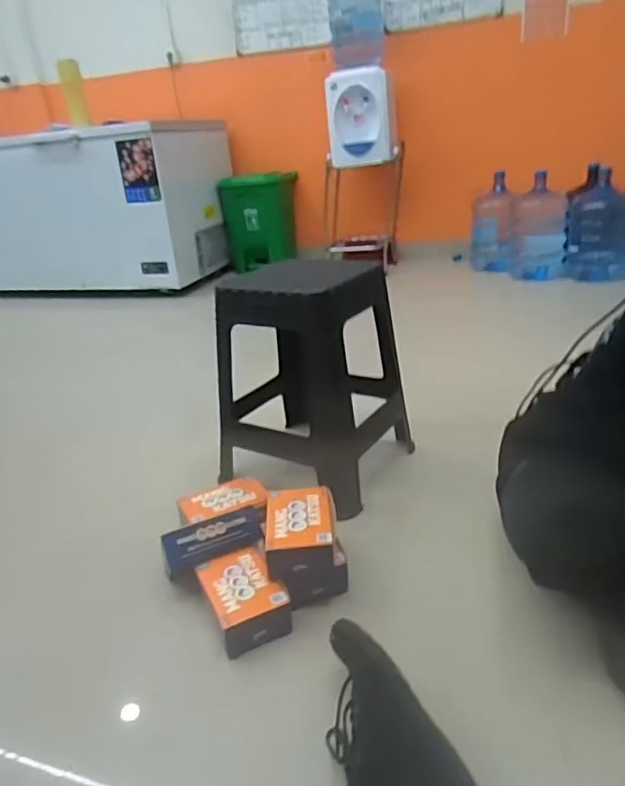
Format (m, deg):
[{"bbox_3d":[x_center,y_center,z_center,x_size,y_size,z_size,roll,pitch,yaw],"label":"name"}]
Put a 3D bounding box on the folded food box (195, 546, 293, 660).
[{"bbox_3d":[-0.121,0.352,0.985,0.124,0.078,0.175,-16,26,-21],"label":"folded food box"}]

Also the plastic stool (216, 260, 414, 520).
[{"bbox_3d":[0.004,-0.046,1.332,0.344,0.458,0.351,11,29,33],"label":"plastic stool"}]

